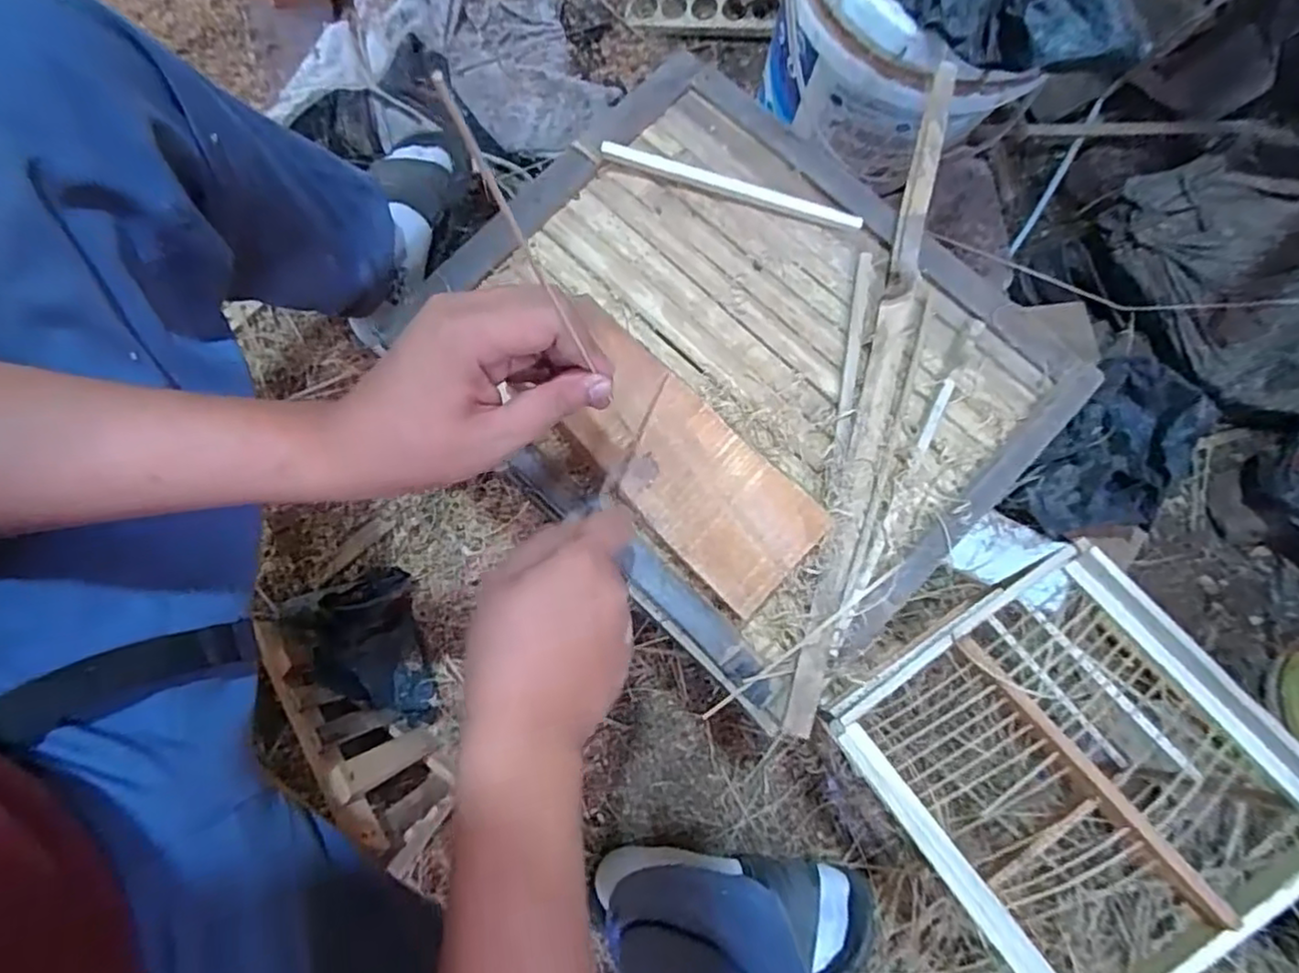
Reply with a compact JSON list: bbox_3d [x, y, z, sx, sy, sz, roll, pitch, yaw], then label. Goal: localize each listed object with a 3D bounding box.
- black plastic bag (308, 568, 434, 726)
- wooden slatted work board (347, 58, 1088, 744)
[{"bbox_3d":[-0.301,0.182,0.725,0.101,0.079,0.170,-14,76,-6],"label":"black plastic bag"},{"bbox_3d":[0.063,-0.095,0.474,0.409,0.039,0.342,43,78,9],"label":"wooden slatted work board"}]

